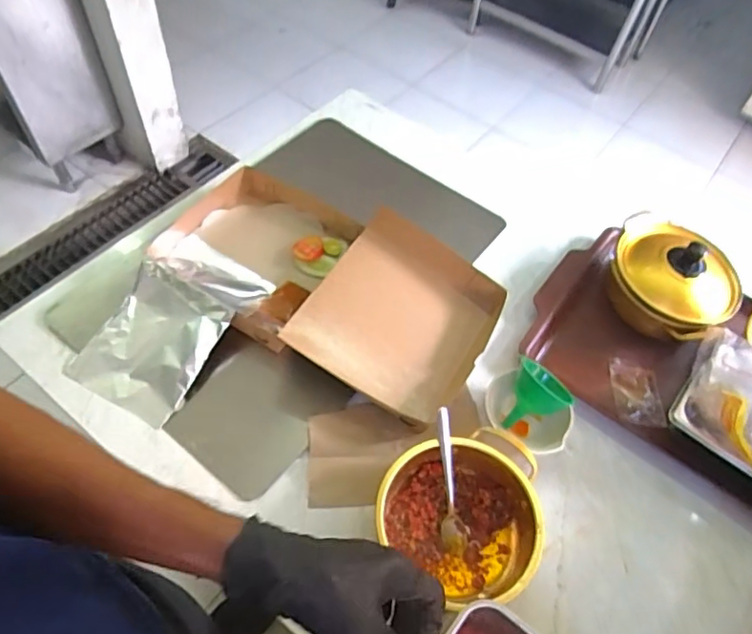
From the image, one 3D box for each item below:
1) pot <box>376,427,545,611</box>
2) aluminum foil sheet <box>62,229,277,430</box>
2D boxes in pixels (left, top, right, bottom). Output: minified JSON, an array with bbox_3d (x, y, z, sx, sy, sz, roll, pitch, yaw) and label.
[{"bbox_3d":[0.090,0.223,0.637,0.173,0.070,0.188,2,57,-3],"label":"pot"},{"bbox_3d":[-0.279,-0.005,0.760,0.180,0.044,0.253,26,59,11],"label":"aluminum foil sheet"}]

